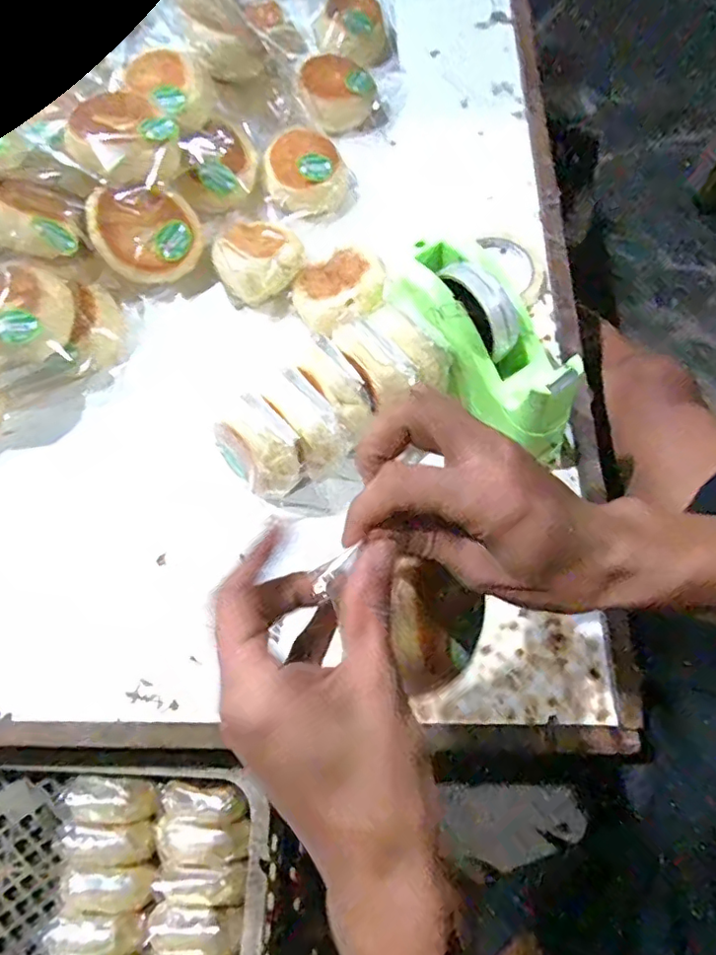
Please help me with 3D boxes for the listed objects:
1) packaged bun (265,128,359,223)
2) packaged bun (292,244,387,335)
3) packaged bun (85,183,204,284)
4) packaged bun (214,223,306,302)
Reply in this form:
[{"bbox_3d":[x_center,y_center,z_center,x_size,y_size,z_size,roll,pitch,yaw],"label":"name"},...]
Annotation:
[{"bbox_3d":[-0.050,-0.320,0.598,0.094,0.046,0.089,5,68,5],"label":"packaged bun"},{"bbox_3d":[-0.015,-0.179,0.545,0.090,0.039,0.088,-18,68,-5],"label":"packaged bun"},{"bbox_3d":[-0.200,-0.234,0.541,0.096,0.043,0.091,-30,113,-7],"label":"packaged bun"},{"bbox_3d":[-0.098,-0.214,0.550,0.082,0.047,0.088,-1,67,2],"label":"packaged bun"}]

